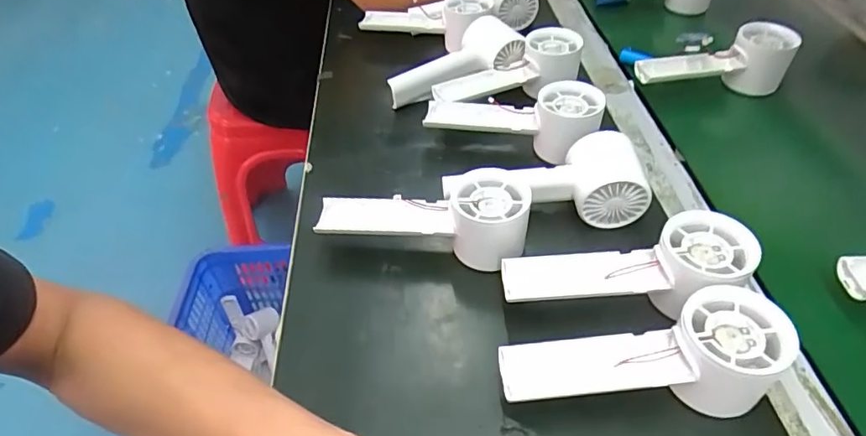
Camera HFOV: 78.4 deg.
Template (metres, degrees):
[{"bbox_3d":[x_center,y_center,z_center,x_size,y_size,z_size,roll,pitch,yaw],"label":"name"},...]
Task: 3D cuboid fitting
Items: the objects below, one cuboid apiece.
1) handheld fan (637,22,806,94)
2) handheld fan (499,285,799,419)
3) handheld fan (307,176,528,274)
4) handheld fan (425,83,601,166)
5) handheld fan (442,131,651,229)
[{"bbox_3d":[0.289,-0.165,0.558,0.155,0.055,0.049,-2,44,7],"label":"handheld fan"},{"bbox_3d":[0.119,0.081,0.315,0.157,0.058,0.054,1,44,1],"label":"handheld fan"},{"bbox_3d":[-0.009,0.001,0.403,0.159,0.057,0.066,9,45,9],"label":"handheld fan"},{"bbox_3d":[0.071,-0.093,0.489,0.156,0.054,0.050,9,45,9],"label":"handheld fan"},{"bbox_3d":[0.087,-0.030,0.423,0.155,0.059,0.055,0,44,0],"label":"handheld fan"}]

